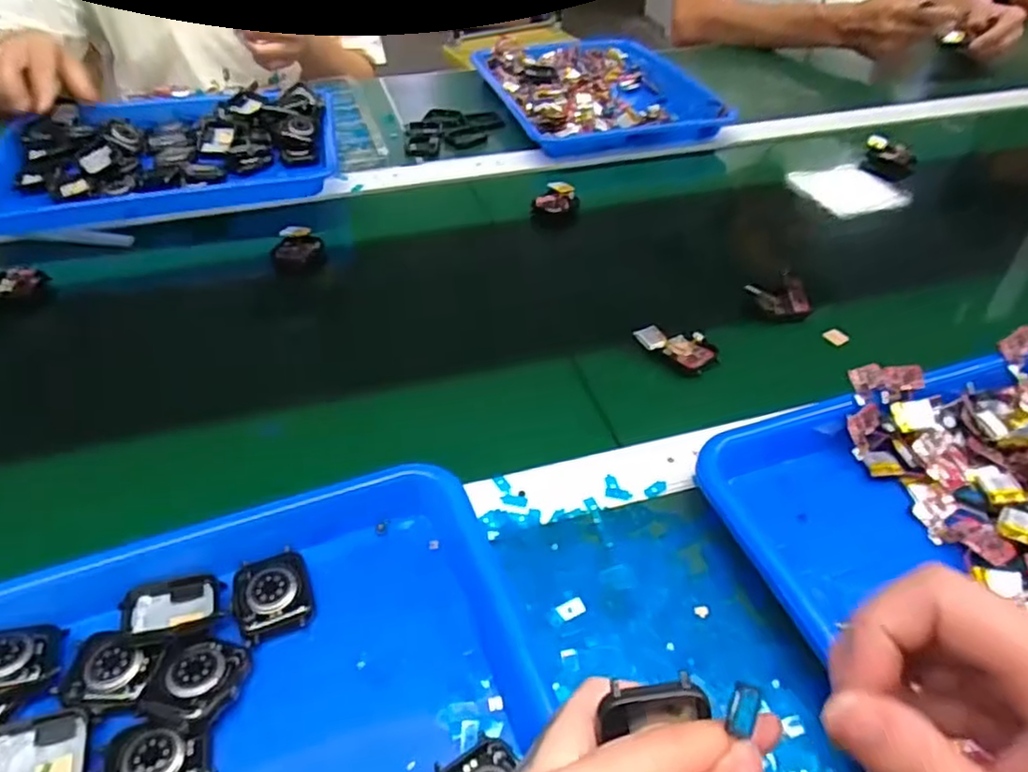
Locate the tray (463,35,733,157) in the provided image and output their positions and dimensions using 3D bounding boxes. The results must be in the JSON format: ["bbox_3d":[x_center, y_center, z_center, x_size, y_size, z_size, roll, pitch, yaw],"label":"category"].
[{"bbox_3d":[0.107,-0.384,0.876,0.274,0.032,0.320,-10,45,-12],"label":"tray"}]

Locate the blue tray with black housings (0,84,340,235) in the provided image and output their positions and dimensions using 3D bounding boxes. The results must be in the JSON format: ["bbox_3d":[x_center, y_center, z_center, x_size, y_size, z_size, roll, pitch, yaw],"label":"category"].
[{"bbox_3d":[-0.348,-0.246,0.689,0.323,0.038,0.254,-8,45,-10],"label":"blue tray with black housings"}]

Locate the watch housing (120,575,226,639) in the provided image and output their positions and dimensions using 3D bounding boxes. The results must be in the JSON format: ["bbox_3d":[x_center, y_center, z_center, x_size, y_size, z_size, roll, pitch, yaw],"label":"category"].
[{"bbox_3d":[-0.171,0.111,0.342,0.043,0.008,0.039,-4,30,-21],"label":"watch housing"}]

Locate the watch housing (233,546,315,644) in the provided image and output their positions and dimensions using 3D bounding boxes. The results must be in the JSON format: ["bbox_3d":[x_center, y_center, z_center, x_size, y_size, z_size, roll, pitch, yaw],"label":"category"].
[{"bbox_3d":[-0.125,0.105,0.349,0.037,0.010,0.044,-15,47,-19],"label":"watch housing"}]

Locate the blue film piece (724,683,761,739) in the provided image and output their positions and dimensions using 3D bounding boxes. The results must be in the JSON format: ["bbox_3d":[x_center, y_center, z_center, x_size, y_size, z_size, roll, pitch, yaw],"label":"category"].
[{"bbox_3d":[0.071,0.098,0.207,0.009,0.004,0.012,17,65,4],"label":"blue film piece"}]

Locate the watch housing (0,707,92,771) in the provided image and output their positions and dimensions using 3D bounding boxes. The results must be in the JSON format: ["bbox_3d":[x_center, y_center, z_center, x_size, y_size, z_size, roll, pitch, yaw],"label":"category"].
[{"bbox_3d":[-0.205,0.161,0.290,0.040,0.013,0.040,-10,45,-14],"label":"watch housing"}]

